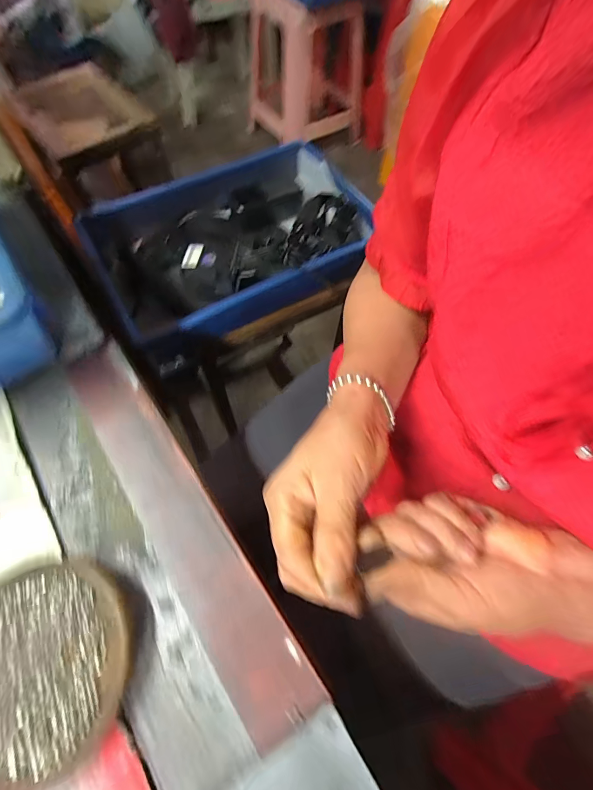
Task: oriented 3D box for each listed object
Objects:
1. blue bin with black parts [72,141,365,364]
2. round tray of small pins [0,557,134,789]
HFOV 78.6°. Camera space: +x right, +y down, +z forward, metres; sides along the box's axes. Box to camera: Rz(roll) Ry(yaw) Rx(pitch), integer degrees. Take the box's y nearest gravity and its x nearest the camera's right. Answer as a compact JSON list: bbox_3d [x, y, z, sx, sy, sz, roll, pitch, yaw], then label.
[{"bbox_3d":[-0.094,-0.251,0.579,0.400,0.082,0.275,-26,66,-13],"label":"blue bin with black parts"},{"bbox_3d":[-0.160,0.166,0.221,0.114,0.012,0.109,0,64,0],"label":"round tray of small pins"}]

